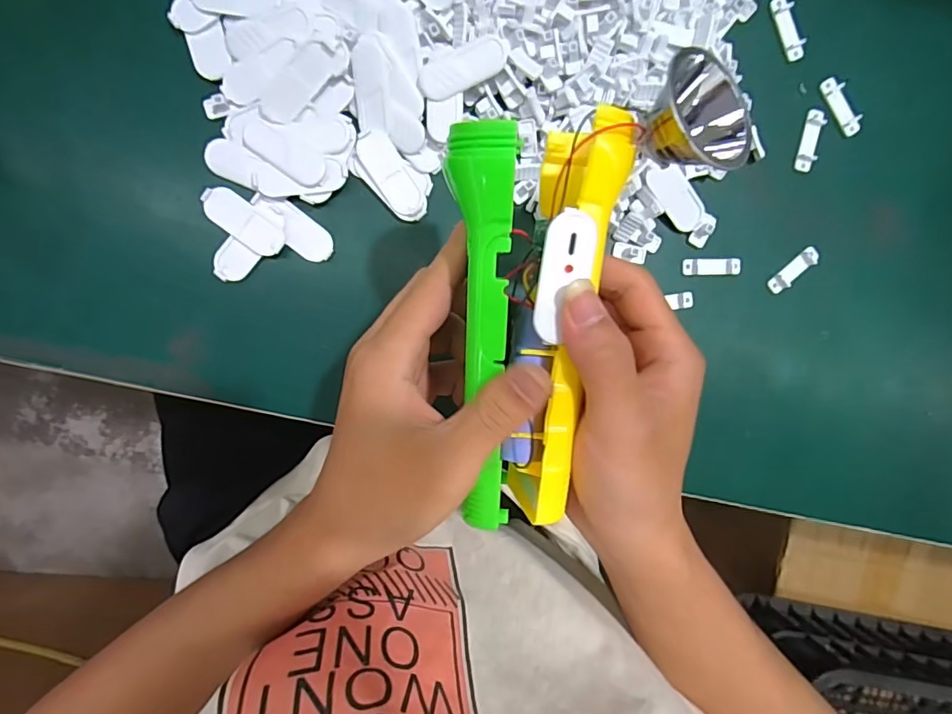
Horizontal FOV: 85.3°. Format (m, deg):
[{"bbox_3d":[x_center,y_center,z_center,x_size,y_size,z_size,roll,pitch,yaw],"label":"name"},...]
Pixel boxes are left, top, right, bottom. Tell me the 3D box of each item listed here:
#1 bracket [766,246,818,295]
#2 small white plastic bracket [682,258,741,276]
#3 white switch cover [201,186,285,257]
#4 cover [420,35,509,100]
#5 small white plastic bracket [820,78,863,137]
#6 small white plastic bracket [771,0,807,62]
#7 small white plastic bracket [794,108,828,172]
[{"bbox_3d":[0.200,-0.054,0.324,0.037,0.006,0.010,-40,98,-1],"label":"bracket"},{"bbox_3d":[0.145,-0.056,0.317,0.035,0.004,0.010,-1,96,-6],"label":"small white plastic bracket"},{"bbox_3d":[-0.129,-0.075,0.286,0.049,0.005,0.020,35,91,-8],"label":"white switch cover"},{"bbox_3d":[-0.006,-0.156,0.277,0.050,0.008,0.019,-27,98,-3],"label":"cover"},{"bbox_3d":[0.226,-0.154,0.318,0.012,0.006,0.038,-30,98,-2],"label":"small white plastic bracket"},{"bbox_3d":[0.188,-0.197,0.310,0.010,0.005,0.037,-24,98,-3],"label":"small white plastic bracket"},{"bbox_3d":[0.207,-0.134,0.319,0.012,0.004,0.038,14,94,-7],"label":"small white plastic bracket"}]

